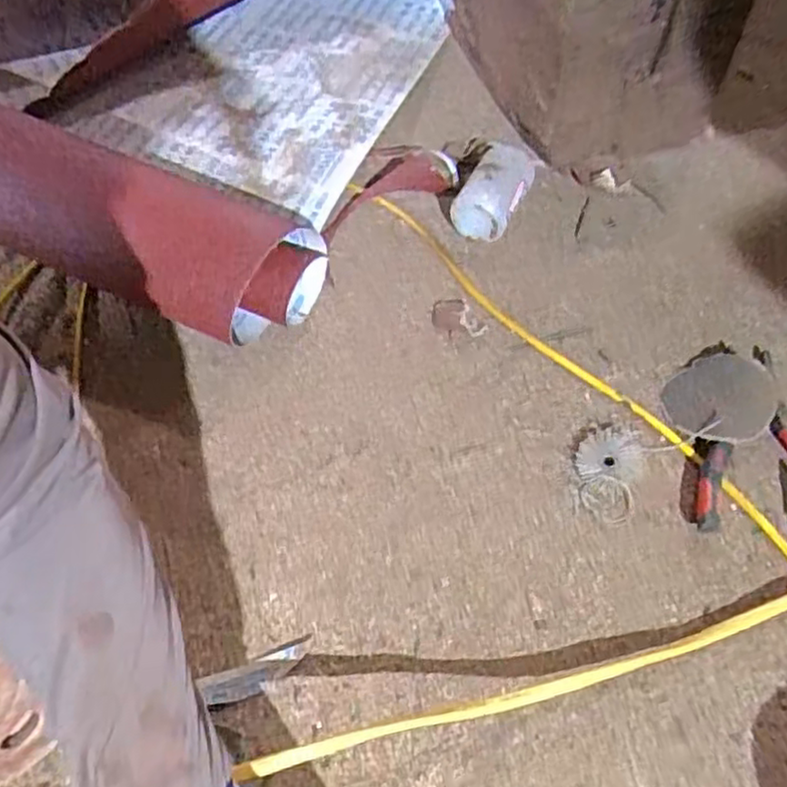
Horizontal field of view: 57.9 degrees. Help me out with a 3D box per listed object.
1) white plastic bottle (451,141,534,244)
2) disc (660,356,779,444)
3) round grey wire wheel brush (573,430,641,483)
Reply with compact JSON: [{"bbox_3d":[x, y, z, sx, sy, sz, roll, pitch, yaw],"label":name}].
[{"bbox_3d":[0.094,-0.189,0.673,0.056,0.053,0.096,22,60,15],"label":"white plastic bottle"},{"bbox_3d":[0.264,0.004,0.569,0.096,0.013,0.074,-28,60,-16],"label":"disc"},{"bbox_3d":[0.163,0.046,0.539,0.044,0.007,0.050,16,59,12],"label":"round grey wire wheel brush"}]

